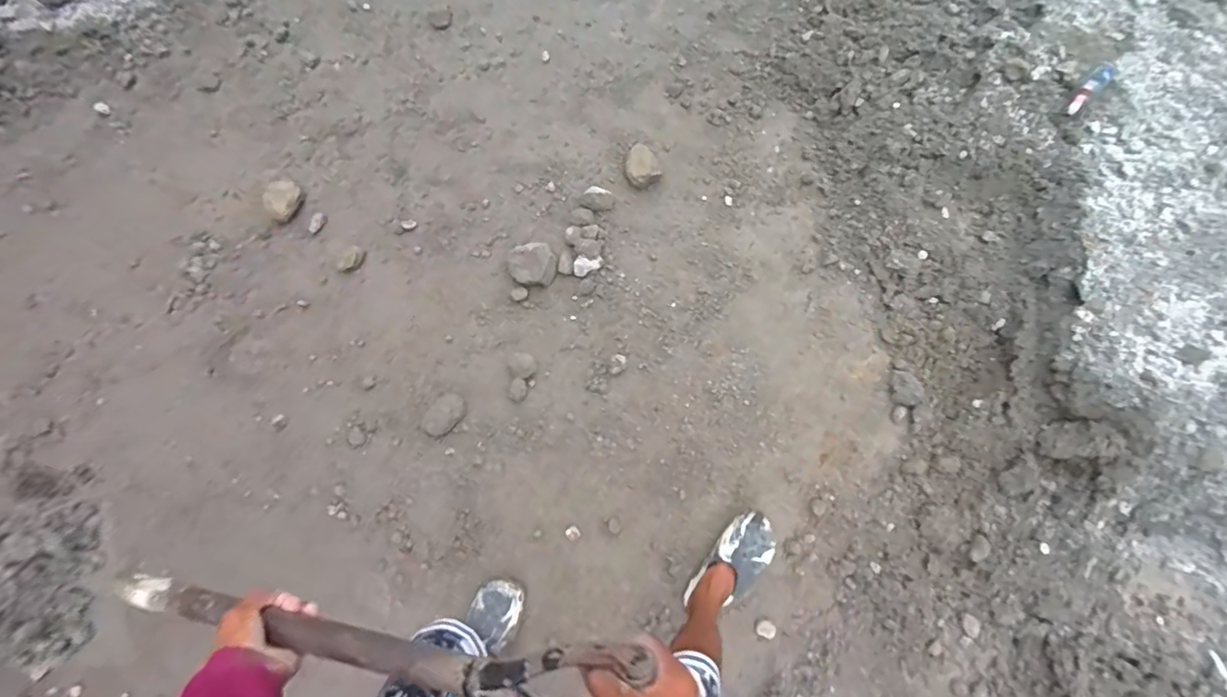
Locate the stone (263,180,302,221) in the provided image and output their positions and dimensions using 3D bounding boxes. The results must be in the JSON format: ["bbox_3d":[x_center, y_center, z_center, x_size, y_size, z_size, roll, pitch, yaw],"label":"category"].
[{"bbox_3d":[-0.891,-0.402,1.454,0.068,0.048,0.102,28,78,6],"label":"stone"}]

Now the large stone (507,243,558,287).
[{"bbox_3d":[-0.203,-0.212,1.369,0.126,0.043,0.114,-7,74,0],"label":"large stone"}]

